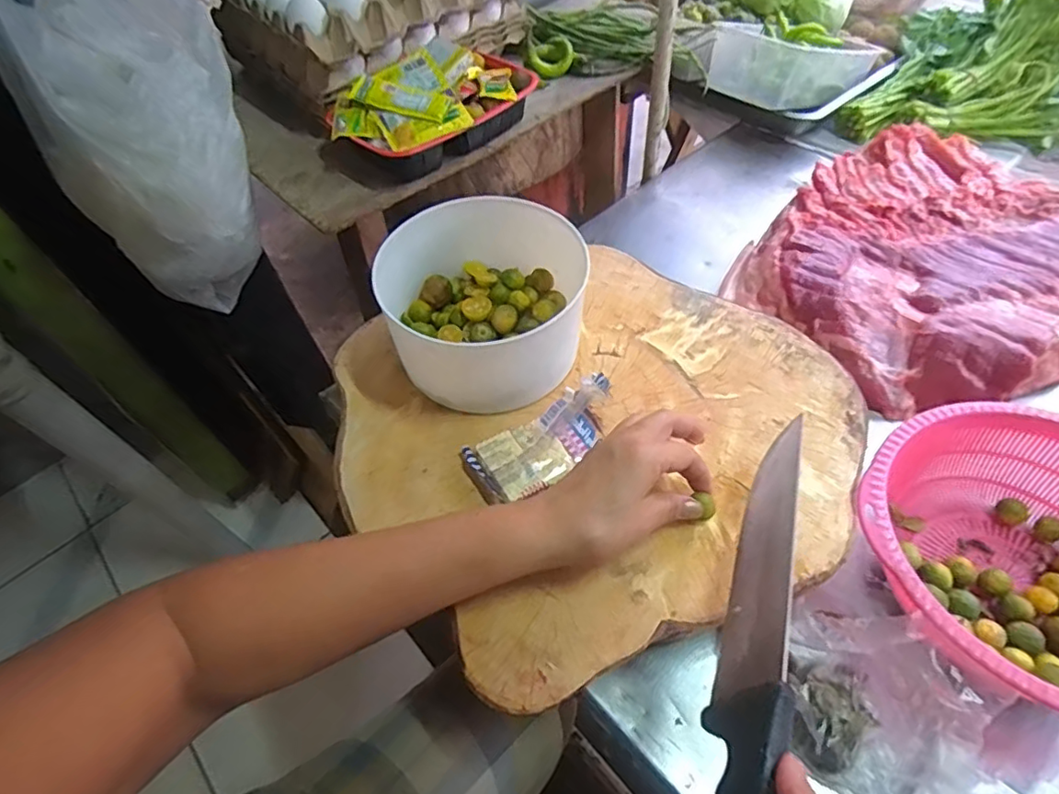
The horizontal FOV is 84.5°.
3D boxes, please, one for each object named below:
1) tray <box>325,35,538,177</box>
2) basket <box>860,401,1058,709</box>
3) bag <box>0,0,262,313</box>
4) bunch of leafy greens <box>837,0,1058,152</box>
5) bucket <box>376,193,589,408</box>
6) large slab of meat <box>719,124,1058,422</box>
[{"bbox_3d":[-0.097,-0.310,0.621,0.220,0.066,0.115,-35,59,-18],"label":"tray"},{"bbox_3d":[0.369,0.122,0.435,0.236,0.095,0.225,-3,55,4],"label":"basket"},{"bbox_3d":[-0.412,-0.319,0.571,0.179,0.445,0.147,-34,15,-17],"label":"bag"},{"bbox_3d":[0.667,-0.479,0.799,0.292,0.165,0.328,31,63,24],"label":"bunch of leafy greens"},{"bbox_3d":[-0.037,-0.079,0.493,0.157,0.100,0.162,-3,55,4],"label":"bucket"},{"bbox_3d":[0.439,-0.148,0.641,0.357,0.057,0.319,-36,59,-19],"label":"large slab of meat"}]

